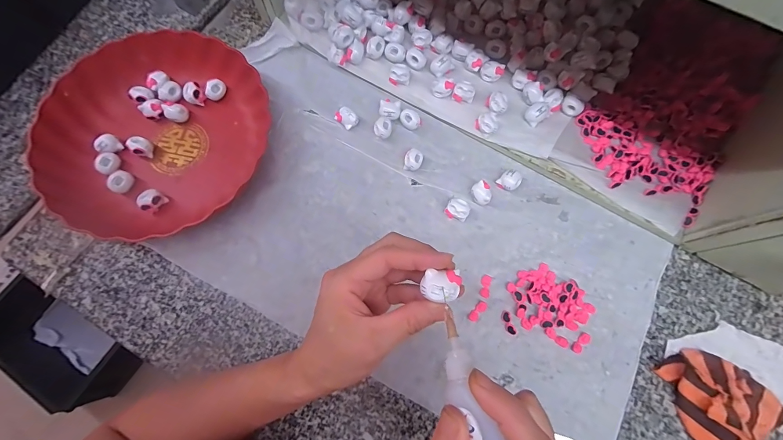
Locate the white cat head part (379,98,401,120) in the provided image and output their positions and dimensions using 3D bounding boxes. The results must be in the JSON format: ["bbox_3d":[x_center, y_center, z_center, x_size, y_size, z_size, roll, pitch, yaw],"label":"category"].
[{"bbox_3d":[-0.002,-0.131,0.407,0.025,0.015,0.023,6,75,1],"label":"white cat head part"}]

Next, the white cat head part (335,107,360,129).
[{"bbox_3d":[-0.054,-0.123,0.404,0.026,0.017,0.020,39,78,9],"label":"white cat head part"}]

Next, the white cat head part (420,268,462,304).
[{"bbox_3d":[0.032,0.042,0.218,0.026,0.010,0.021,6,75,1],"label":"white cat head part"}]

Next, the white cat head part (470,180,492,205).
[{"bbox_3d":[0.102,-0.029,0.383,0.018,0.018,0.025,-14,76,-4],"label":"white cat head part"}]

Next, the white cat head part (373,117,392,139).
[{"bbox_3d":[-0.010,-0.109,0.402,0.021,0.015,0.022,0,75,0],"label":"white cat head part"}]

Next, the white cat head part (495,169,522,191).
[{"bbox_3d":[0.136,-0.045,0.387,0.021,0.019,0.022,0,75,0],"label":"white cat head part"}]

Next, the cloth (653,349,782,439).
[{"bbox_3d":[0.324,0.179,0.325,0.085,0.024,0.108,-26,77,-7],"label":"cloth"}]

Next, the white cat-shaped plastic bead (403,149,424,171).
[{"bbox_3d":[0.026,-0.069,0.392,0.020,0.019,0.024,23,76,5],"label":"white cat-shaped plastic bead"}]

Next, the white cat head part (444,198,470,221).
[{"bbox_3d":[0.075,-0.012,0.378,0.025,0.017,0.020,19,76,4],"label":"white cat head part"}]

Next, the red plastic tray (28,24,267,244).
[{"bbox_3d":[-0.265,-0.098,0.382,0.218,0.045,0.239,23,76,5],"label":"red plastic tray"}]

